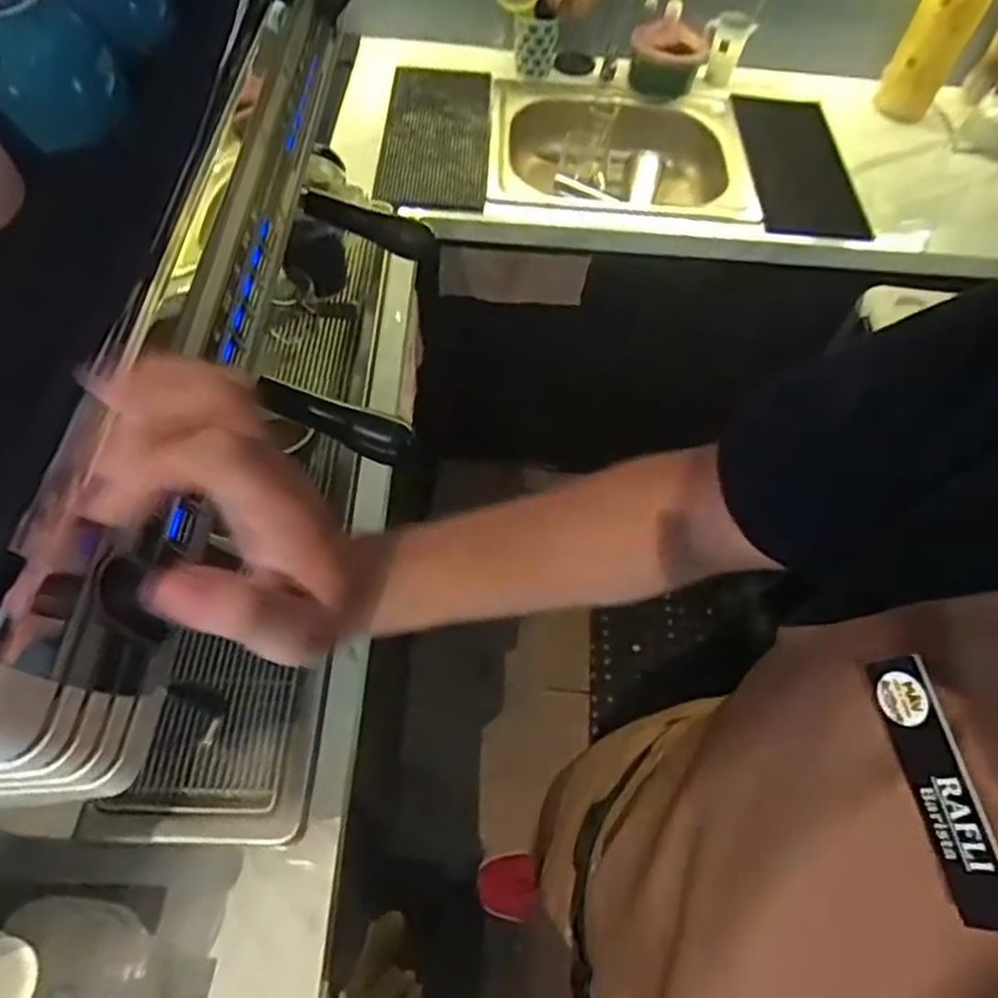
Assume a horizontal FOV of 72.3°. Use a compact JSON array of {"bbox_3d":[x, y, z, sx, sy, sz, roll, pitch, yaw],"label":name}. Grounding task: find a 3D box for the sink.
[{"bbox_3d":[0.226,-0.644,1.347,0.485,0.166,0.448,4,58,-2],"label":"sink"}]

